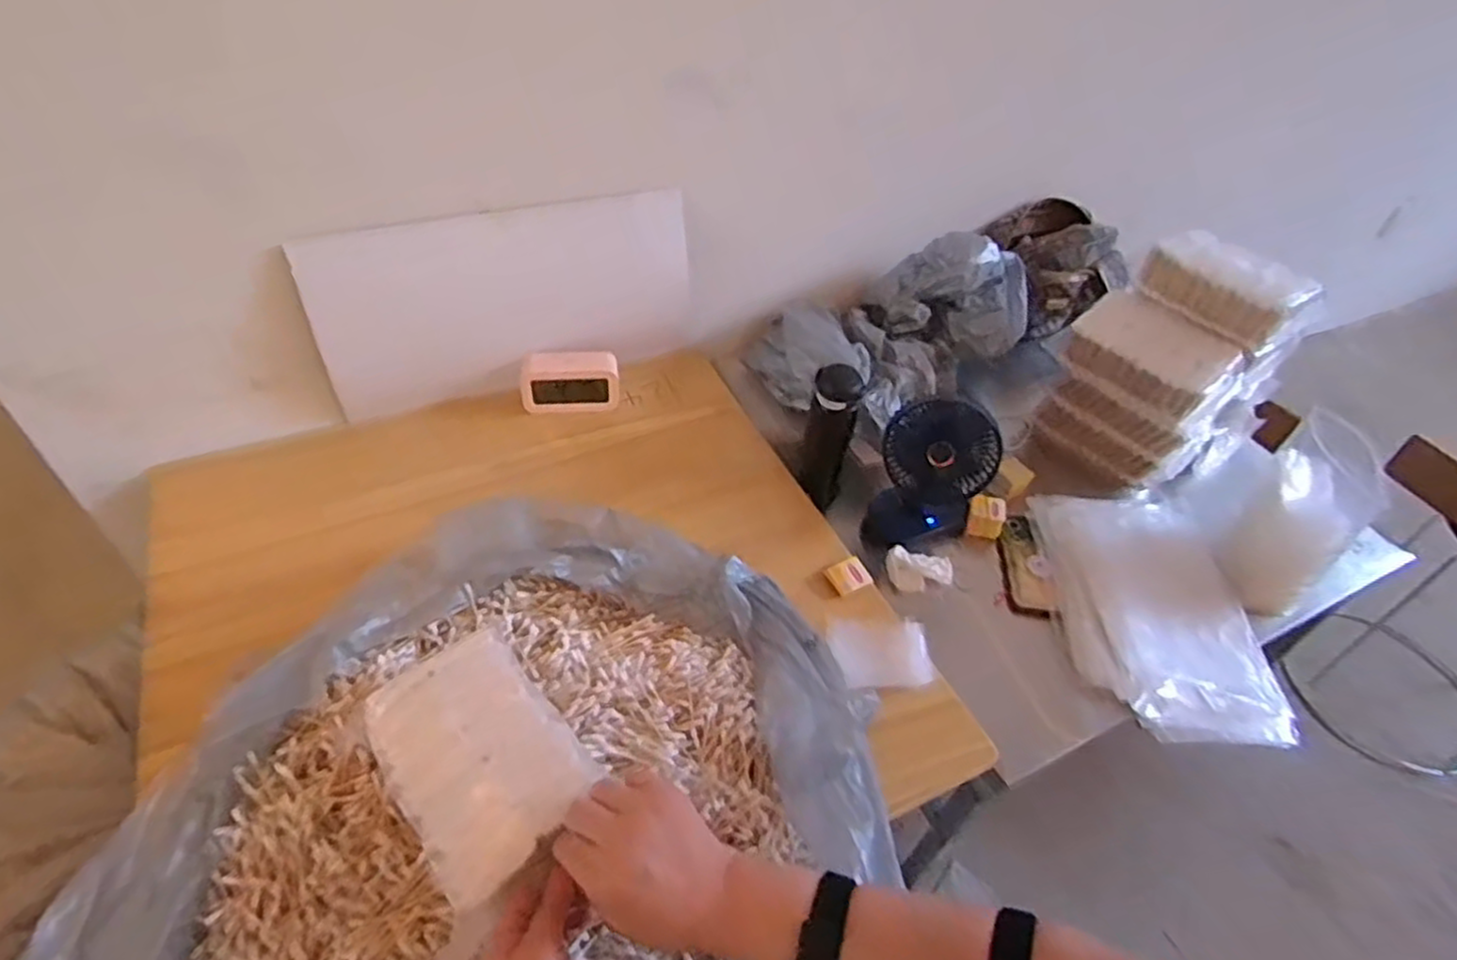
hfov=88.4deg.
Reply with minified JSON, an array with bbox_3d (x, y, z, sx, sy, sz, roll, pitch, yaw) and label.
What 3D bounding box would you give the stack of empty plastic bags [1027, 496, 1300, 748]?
[{"bbox_3d":[0.544,0.153,0.958,0.240,0.049,0.355,6,47,0],"label":"stack of empty plastic bags"}]

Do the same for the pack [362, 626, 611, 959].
[{"bbox_3d":[-0.188,0.213,0.561,0.135,0.022,0.212,-30,56,-29],"label":"pack"}]

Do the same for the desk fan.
[{"bbox_3d":[0.267,0.005,1.003,0.147,0.194,0.110,22,49,15],"label":"desk fan"}]

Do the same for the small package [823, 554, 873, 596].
[{"bbox_3d":[0.147,0.117,0.914,0.047,0.011,0.042,-16,50,-19],"label":"small package"}]

